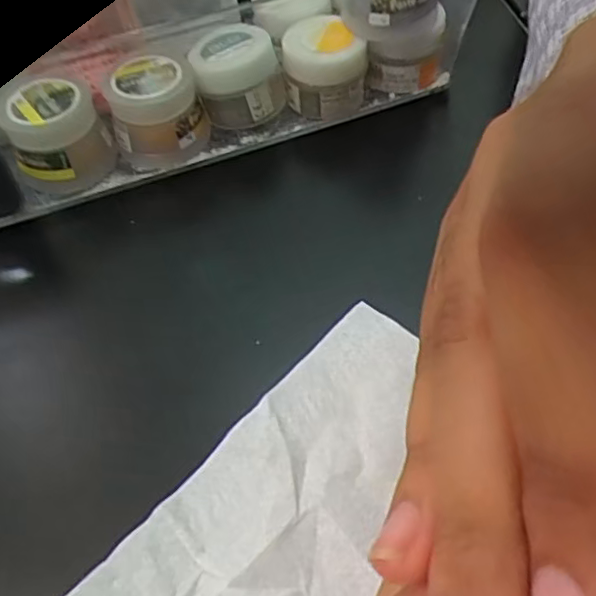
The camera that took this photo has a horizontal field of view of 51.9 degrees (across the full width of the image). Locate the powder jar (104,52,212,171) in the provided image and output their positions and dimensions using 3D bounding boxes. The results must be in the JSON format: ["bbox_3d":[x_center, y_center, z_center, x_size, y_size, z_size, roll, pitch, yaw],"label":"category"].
[{"bbox_3d":[-0.051,-0.068,0.224,0.033,0.029,0.028,-17,56,-9],"label":"powder jar"}]

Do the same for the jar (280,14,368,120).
[{"bbox_3d":[0.010,-0.088,0.236,0.031,0.031,0.030,-1,55,2],"label":"jar"}]

